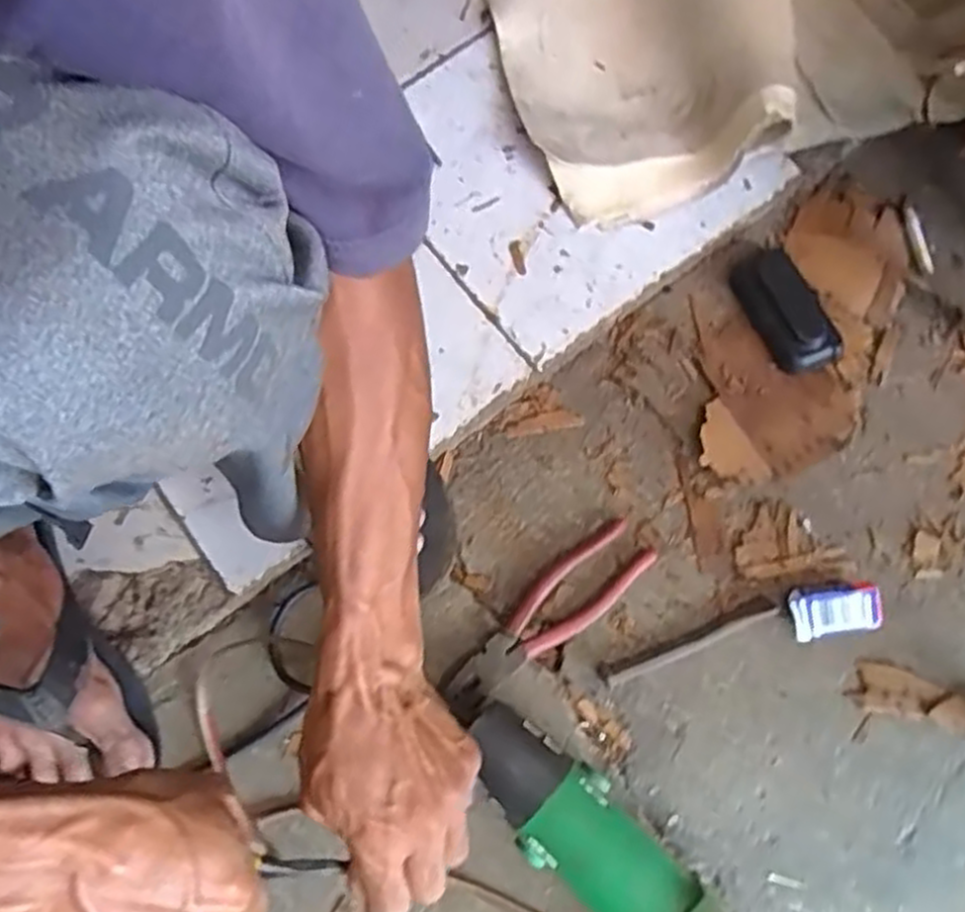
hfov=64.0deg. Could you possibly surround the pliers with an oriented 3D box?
[{"bbox_3d":[0.046,0.118,0.574,0.185,0.018,0.049,-39,76,-9],"label":"pliers"}]

